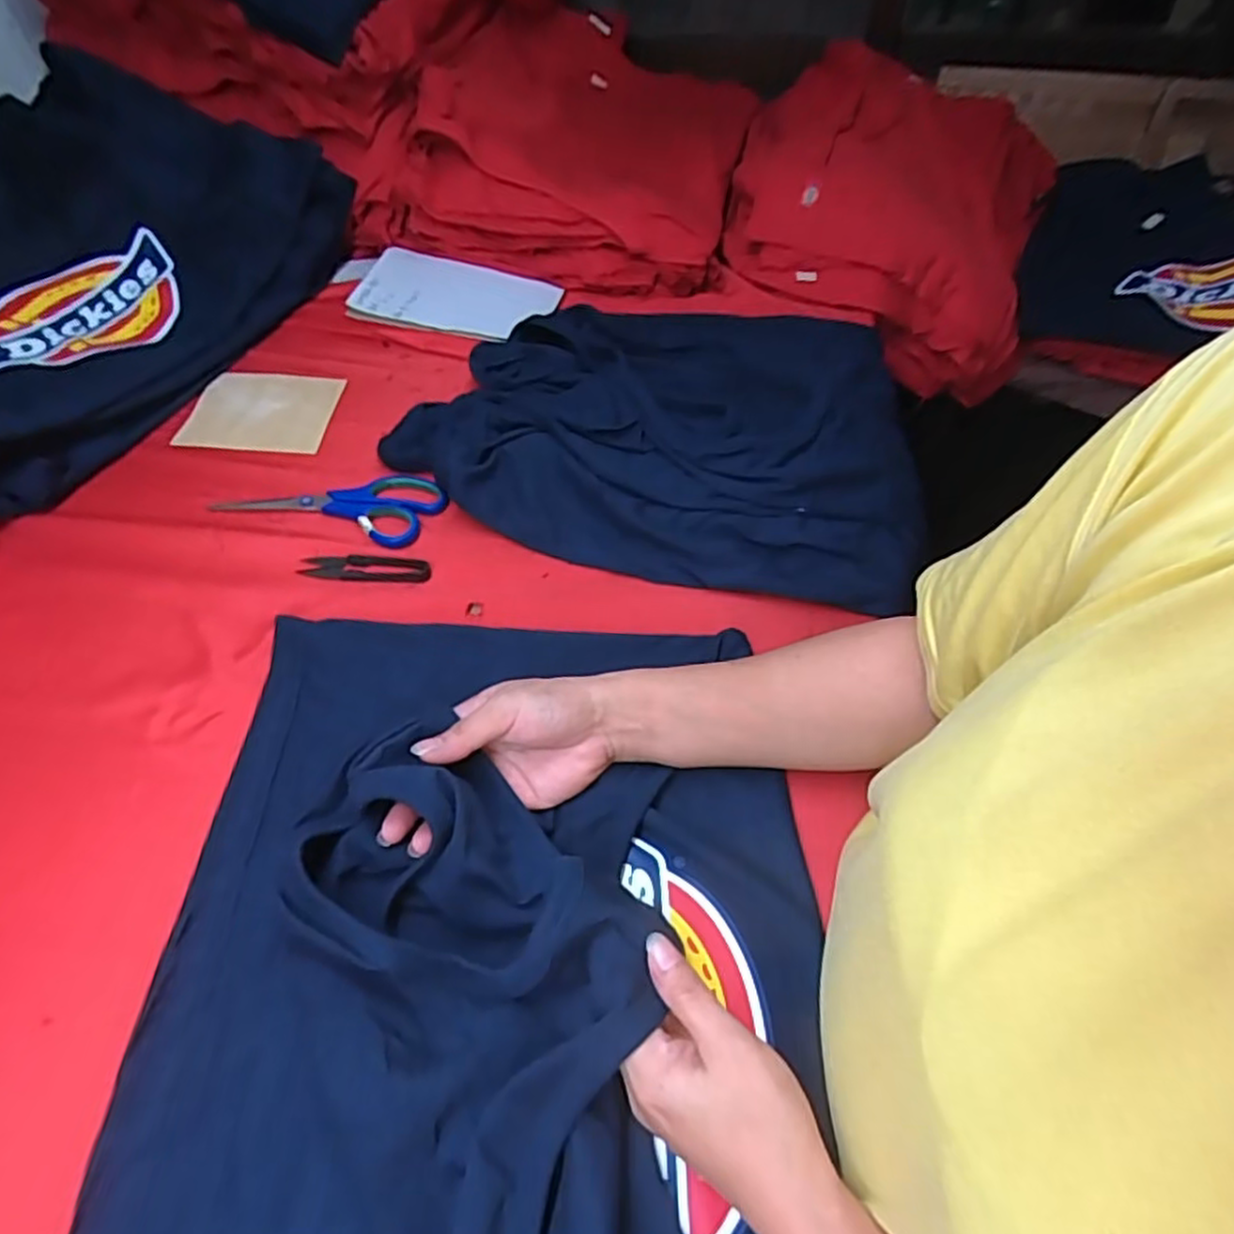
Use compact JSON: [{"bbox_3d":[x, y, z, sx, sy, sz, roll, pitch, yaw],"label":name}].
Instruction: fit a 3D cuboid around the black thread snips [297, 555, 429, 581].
[{"bbox_3d":[-0.194,-0.038,0.550,0.098,0.005,0.023,3,54,0],"label":"black thread snips"}]

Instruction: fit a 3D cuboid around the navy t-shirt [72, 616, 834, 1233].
[{"bbox_3d":[-0.068,0.200,0.342,0.342,0.061,0.497,0,54,-2],"label":"navy t-shirt"}]

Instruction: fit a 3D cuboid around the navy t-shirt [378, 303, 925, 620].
[{"bbox_3d":[0.051,-0.199,0.642,0.428,0.047,0.377,11,54,6],"label":"navy t-shirt"}]

